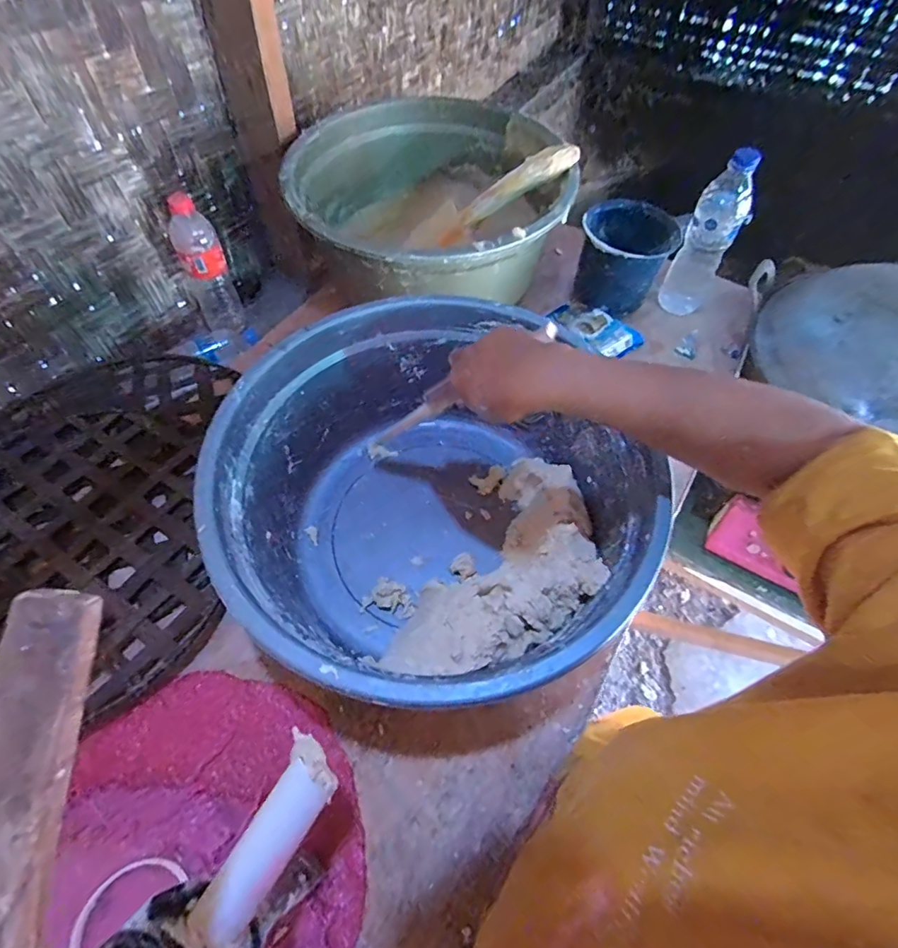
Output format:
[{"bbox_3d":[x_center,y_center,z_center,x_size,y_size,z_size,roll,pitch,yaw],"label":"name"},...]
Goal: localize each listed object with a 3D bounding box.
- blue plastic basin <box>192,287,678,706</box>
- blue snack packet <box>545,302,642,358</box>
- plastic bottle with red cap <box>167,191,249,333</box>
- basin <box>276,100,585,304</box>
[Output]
[{"bbox_3d":[-0.022,0.029,0.515,0.377,0.178,0.402,0,58,-1],"label":"blue plastic basin"},{"bbox_3d":[0.219,-0.228,0.758,0.074,0.021,0.146,-36,65,-21],"label":"blue snack packet"},{"bbox_3d":[-0.392,-0.326,0.796,0.072,0.221,0.071,-30,63,-18],"label":"plastic bottle with red cap"},{"bbox_3d":[-0.029,-0.396,0.782,0.398,0.220,0.414,0,58,-1],"label":"basin"}]

